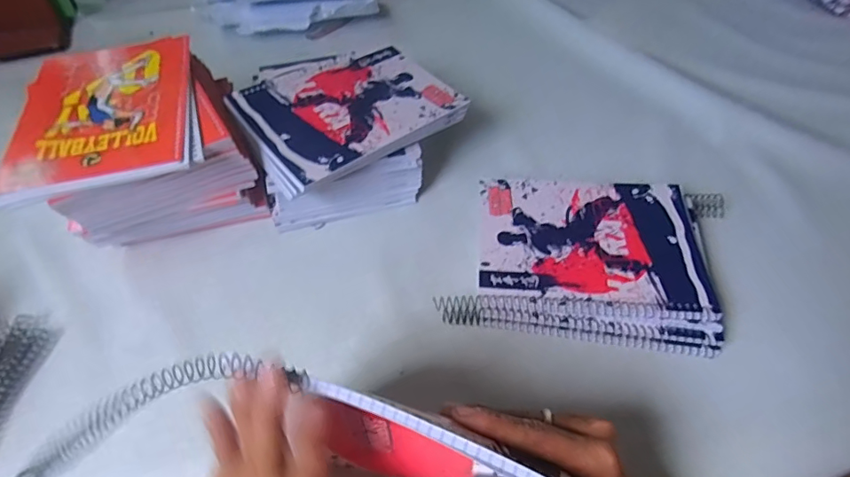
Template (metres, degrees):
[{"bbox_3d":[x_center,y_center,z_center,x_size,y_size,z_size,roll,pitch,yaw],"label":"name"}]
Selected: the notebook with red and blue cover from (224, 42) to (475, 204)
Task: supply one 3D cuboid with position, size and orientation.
[{"bbox_3d":[-0.076,-0.131,0.505,0.202,0.017,0.145,-31,61,-24],"label":"notebook with red and blue cover"}]

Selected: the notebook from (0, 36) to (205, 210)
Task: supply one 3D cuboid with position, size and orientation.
[{"bbox_3d":[-0.288,-0.120,0.454,0.152,0.008,0.206,-15,53,-12],"label":"notebook"}]

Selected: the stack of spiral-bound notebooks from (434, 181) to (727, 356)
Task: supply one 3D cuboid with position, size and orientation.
[{"bbox_3d":[0.150,0.015,0.461,0.236,0.034,0.162,6,52,5],"label":"stack of spiral-bound notebooks"}]

